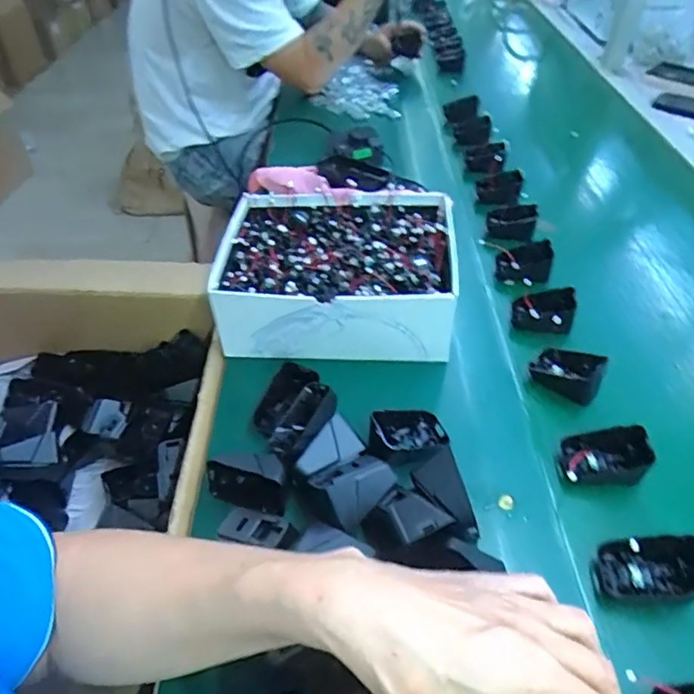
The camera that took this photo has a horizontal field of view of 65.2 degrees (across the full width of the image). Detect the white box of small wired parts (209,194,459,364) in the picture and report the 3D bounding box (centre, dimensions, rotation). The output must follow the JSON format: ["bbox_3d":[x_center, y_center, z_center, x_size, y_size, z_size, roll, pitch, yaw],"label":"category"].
[{"bbox_3d":[-0.010,-0.087,0.603,0.240,0.079,0.209,1,44,1],"label":"white box of small wired parts"}]

